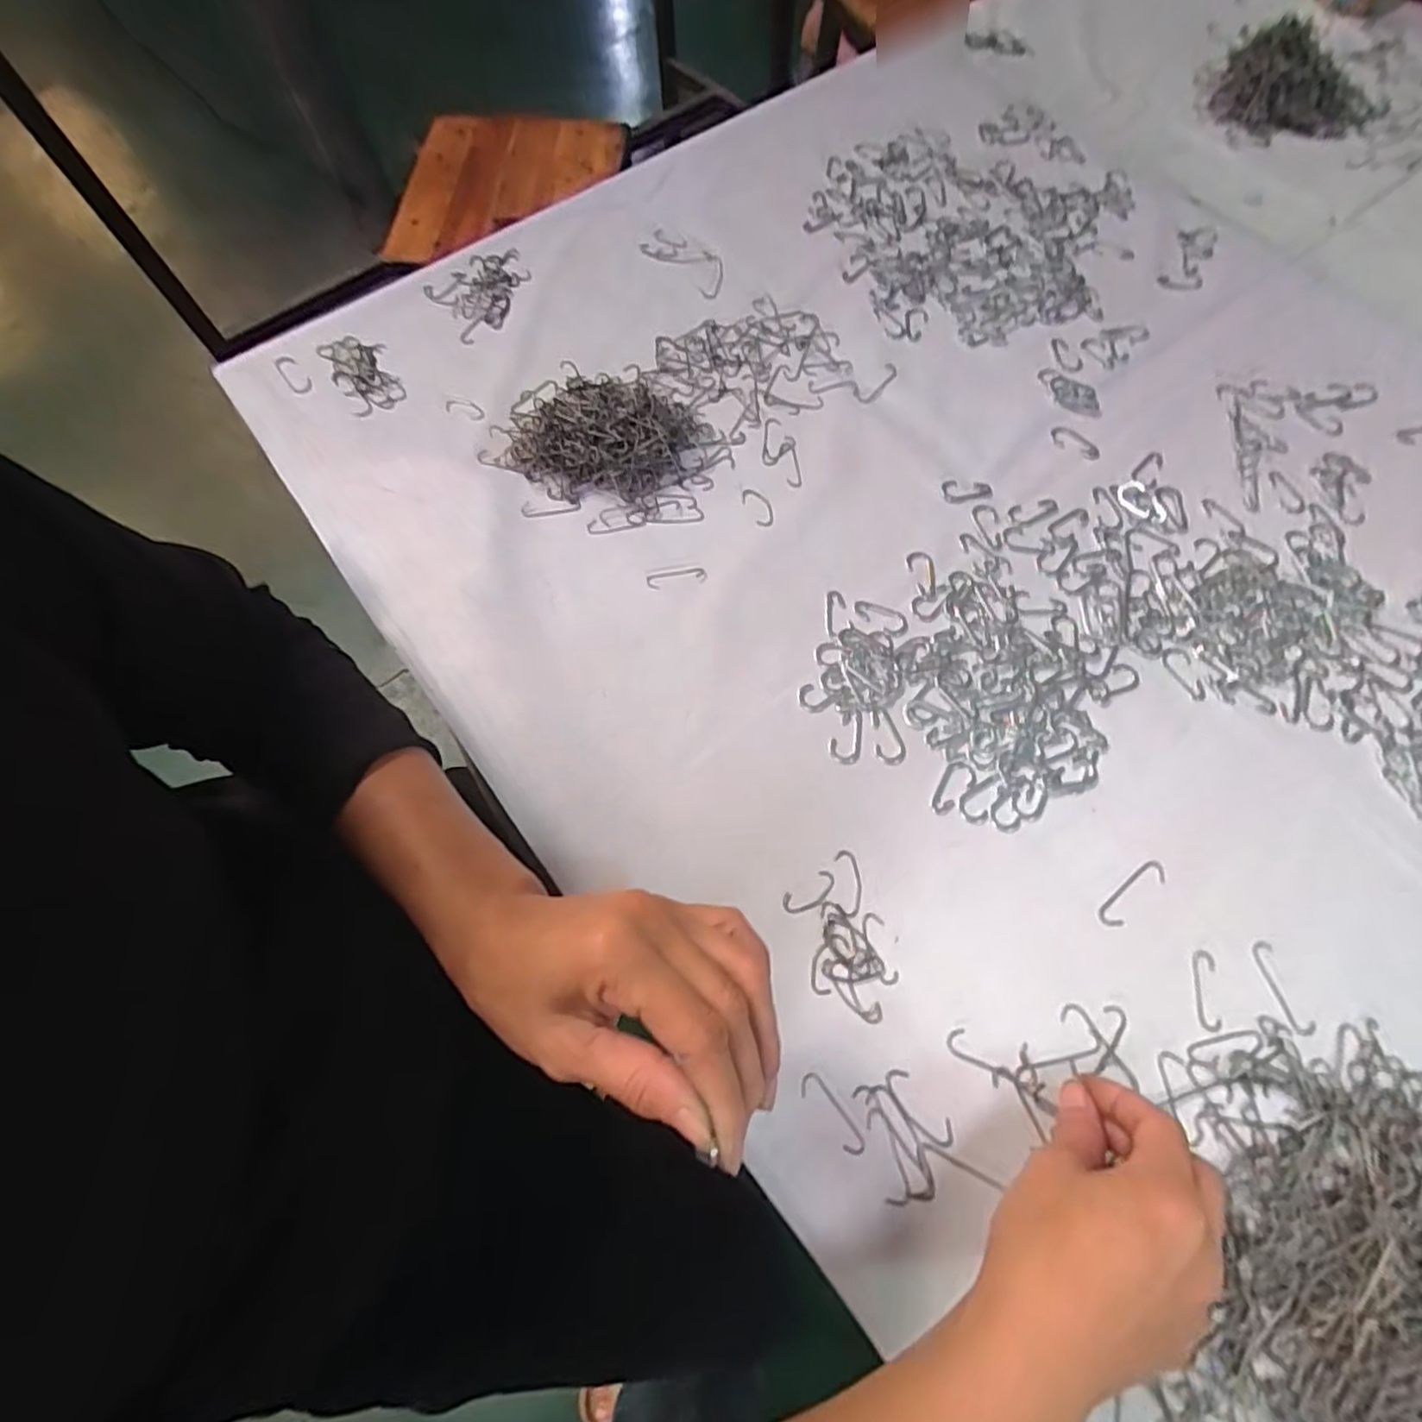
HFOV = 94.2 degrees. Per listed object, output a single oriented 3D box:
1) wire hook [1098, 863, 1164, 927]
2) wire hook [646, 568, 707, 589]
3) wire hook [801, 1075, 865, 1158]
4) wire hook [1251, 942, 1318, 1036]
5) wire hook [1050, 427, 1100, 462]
[{"bbox_3d":[0.237,0.103,0.370,0.048,0.004,0.013,-37,72,-13],"label":"wire hook"},{"bbox_3d":[-0.024,-0.091,0.453,0.042,0.004,0.012,-8,68,-2],"label":"wire hook"},{"bbox_3d":[0.061,0.200,0.327,0.012,0.004,0.041,-37,72,-13],"label":"wire hook"},{"bbox_3d":[0.304,0.147,0.351,0.013,0.004,0.046,-14,69,-5],"label":"wire hook"},{"bbox_3d":[0.269,-0.198,0.488,0.037,0.004,0.023,25,71,10],"label":"wire hook"}]

